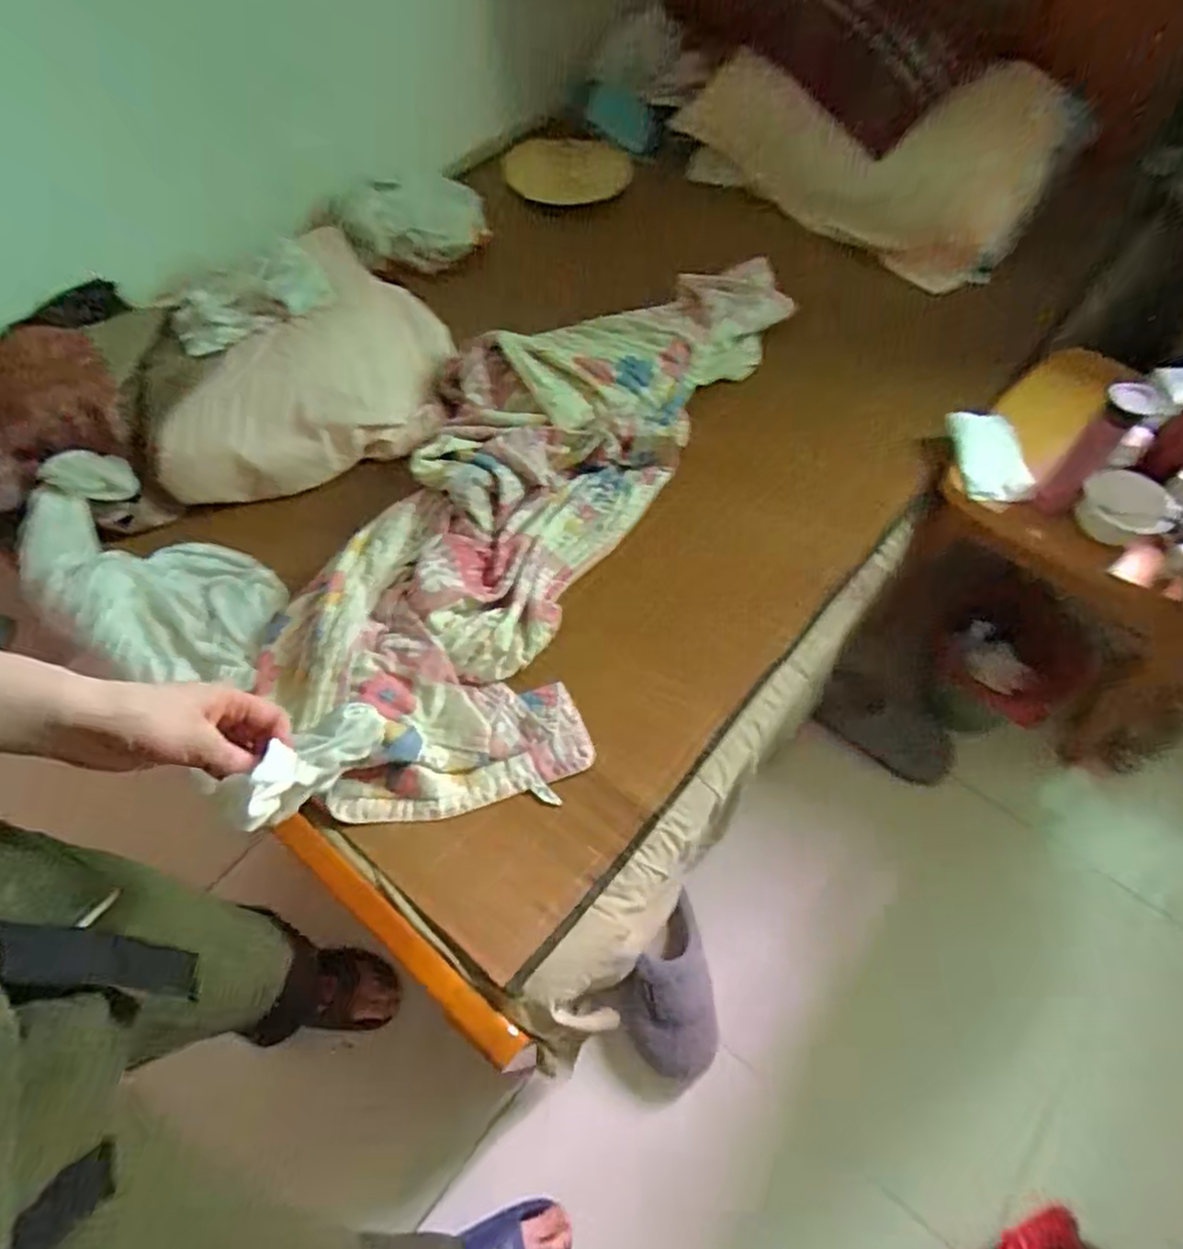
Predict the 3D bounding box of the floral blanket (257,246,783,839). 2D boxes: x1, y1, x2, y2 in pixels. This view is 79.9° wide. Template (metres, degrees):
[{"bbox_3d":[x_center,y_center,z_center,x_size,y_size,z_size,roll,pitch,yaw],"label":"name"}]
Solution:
[{"bbox_3d":[-0.076,-0.222,1.043,0.449,0.105,1.069,20,62,14],"label":"floral blanket"}]

